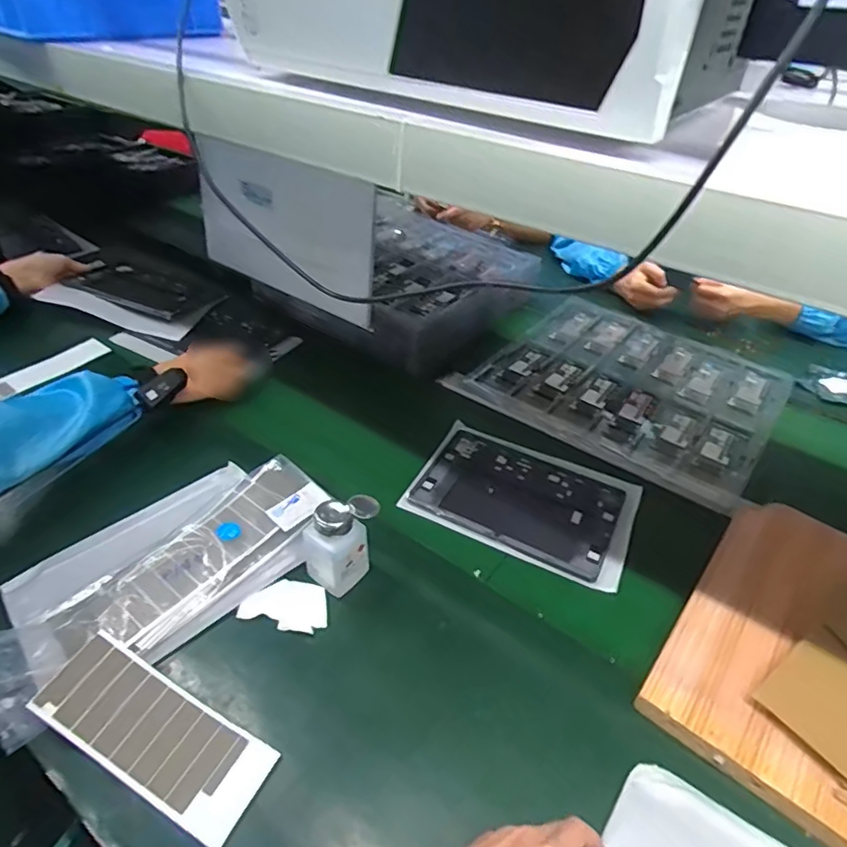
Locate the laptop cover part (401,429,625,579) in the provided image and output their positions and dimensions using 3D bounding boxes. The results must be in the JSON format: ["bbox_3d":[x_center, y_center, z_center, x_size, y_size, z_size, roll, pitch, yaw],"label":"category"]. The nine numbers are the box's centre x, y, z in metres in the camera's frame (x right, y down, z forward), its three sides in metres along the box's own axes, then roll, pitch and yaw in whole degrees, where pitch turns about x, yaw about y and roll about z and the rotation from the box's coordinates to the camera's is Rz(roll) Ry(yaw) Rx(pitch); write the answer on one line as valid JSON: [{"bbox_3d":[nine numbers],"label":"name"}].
[{"bbox_3d":[0.129,0.098,0.757,0.253,0.011,0.170,20,43,19],"label":"laptop cover part"}]

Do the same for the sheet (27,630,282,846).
[{"bbox_3d":[-0.241,0.277,0.504,0.216,0.032,0.083,20,43,19],"label":"sheet"}]

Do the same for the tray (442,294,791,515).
[{"bbox_3d":[0.364,-0.075,0.976,0.449,0.017,0.447,29,47,27],"label":"tray"}]

